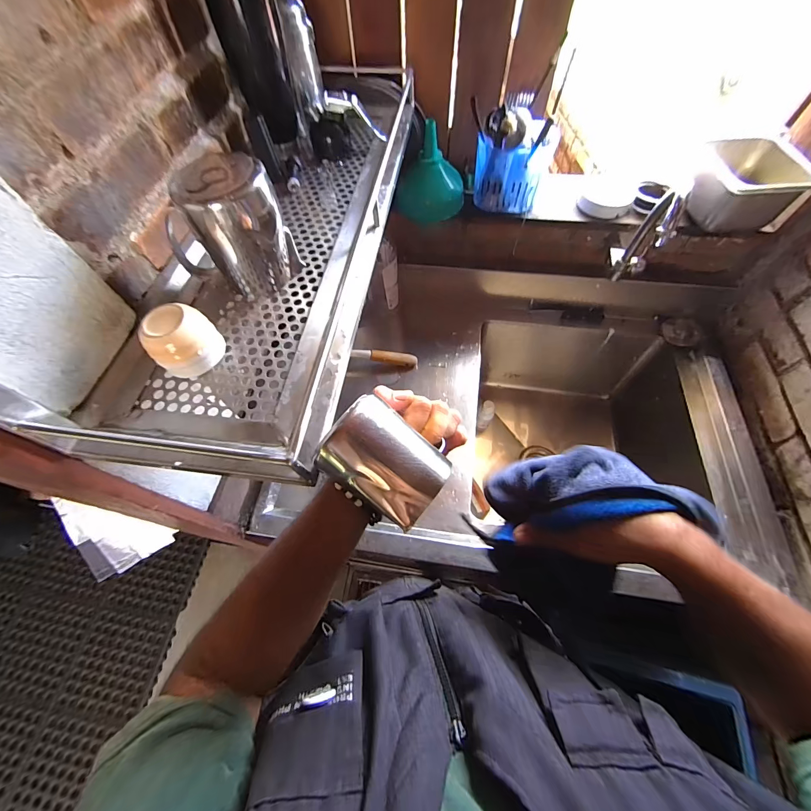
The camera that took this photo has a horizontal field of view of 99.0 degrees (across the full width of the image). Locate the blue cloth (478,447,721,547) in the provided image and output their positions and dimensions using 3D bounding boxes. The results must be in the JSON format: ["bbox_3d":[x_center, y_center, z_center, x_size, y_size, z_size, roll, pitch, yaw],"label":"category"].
[{"bbox_3d":[0.191,0.091,0.354,0.213,0.099,0.085,-6,59,25],"label":"blue cloth"}]

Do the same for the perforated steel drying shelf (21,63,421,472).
[{"bbox_3d":[-0.135,-0.276,0.459,0.222,0.055,0.747,6,62,4],"label":"perforated steel drying shelf"}]

